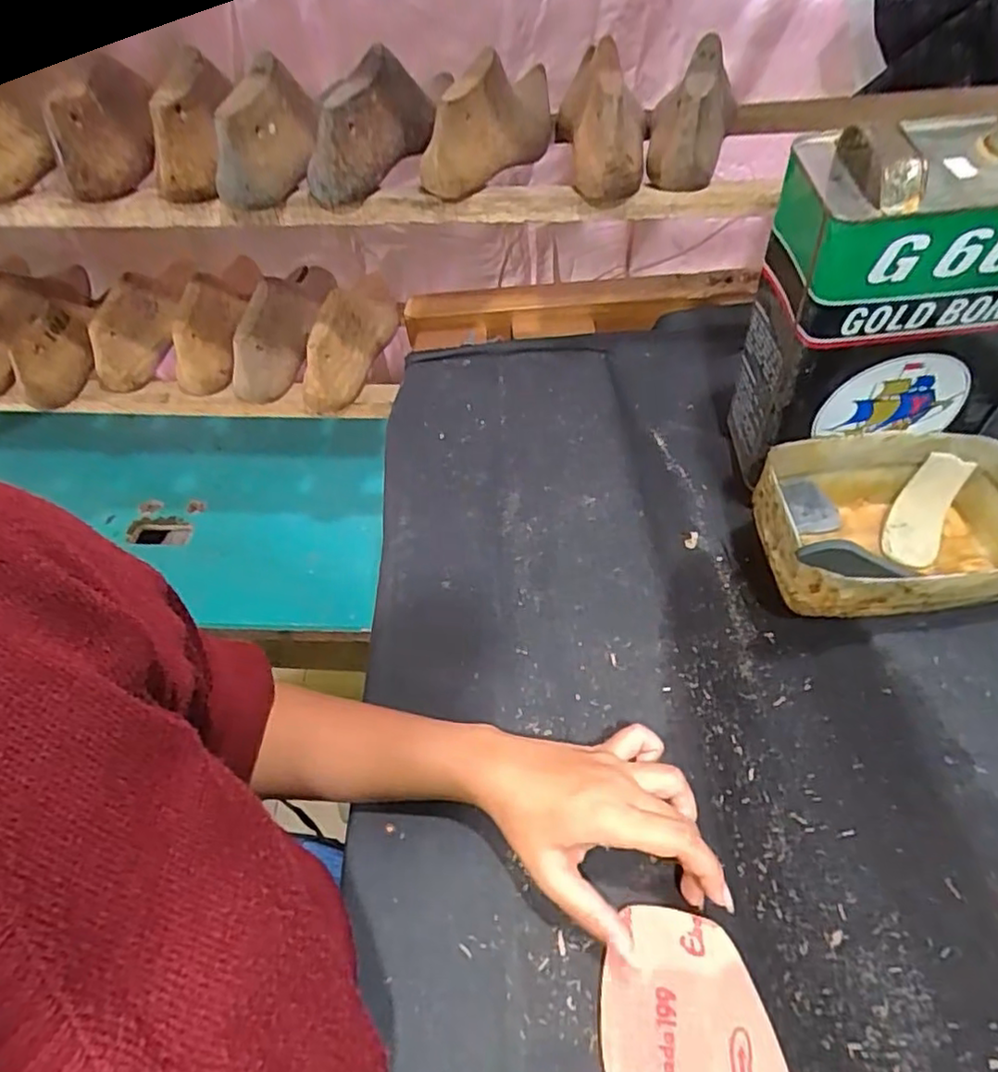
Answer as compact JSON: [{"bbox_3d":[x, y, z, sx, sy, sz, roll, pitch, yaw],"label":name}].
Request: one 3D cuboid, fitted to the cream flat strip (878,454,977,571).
[{"bbox_3d":[0.321,-0.019,0.484,0.037,0.019,0.089,27,87,22],"label":"cream flat strip"}]

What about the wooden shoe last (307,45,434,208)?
[{"bbox_3d":[-0.103,-0.347,0.536,0.052,0.064,0.172,15,54,14],"label":"wooden shoe last"}]

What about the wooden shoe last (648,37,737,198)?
[{"bbox_3d":[0.148,-0.325,0.481,0.055,0.056,0.119,17,89,16],"label":"wooden shoe last"}]

